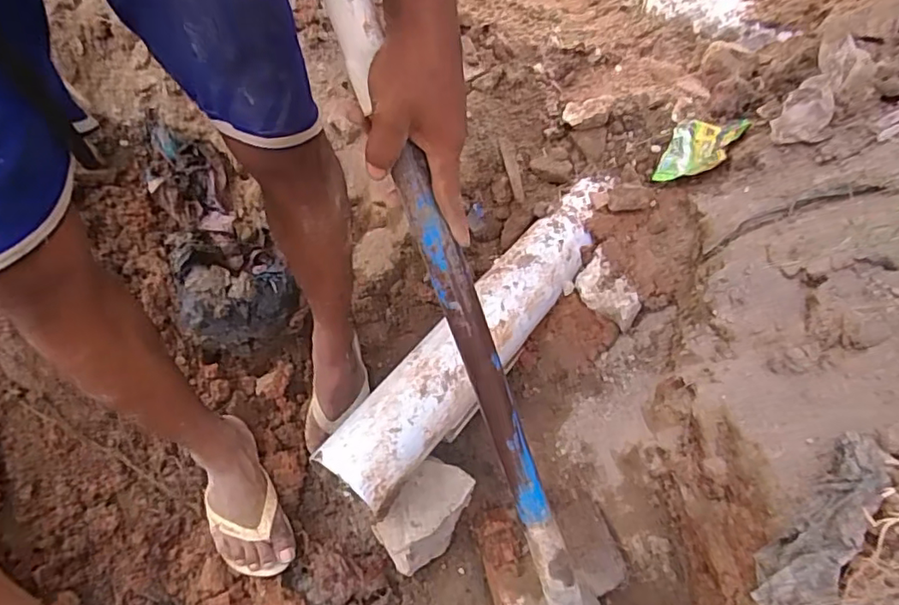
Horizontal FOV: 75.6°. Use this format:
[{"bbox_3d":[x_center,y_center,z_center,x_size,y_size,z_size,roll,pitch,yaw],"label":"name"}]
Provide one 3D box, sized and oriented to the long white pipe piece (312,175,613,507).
[{"bbox_3d":[0.061,0.028,0.887,0.126,0.102,0.642,28,57,25],"label":"long white pipe piece"}]

